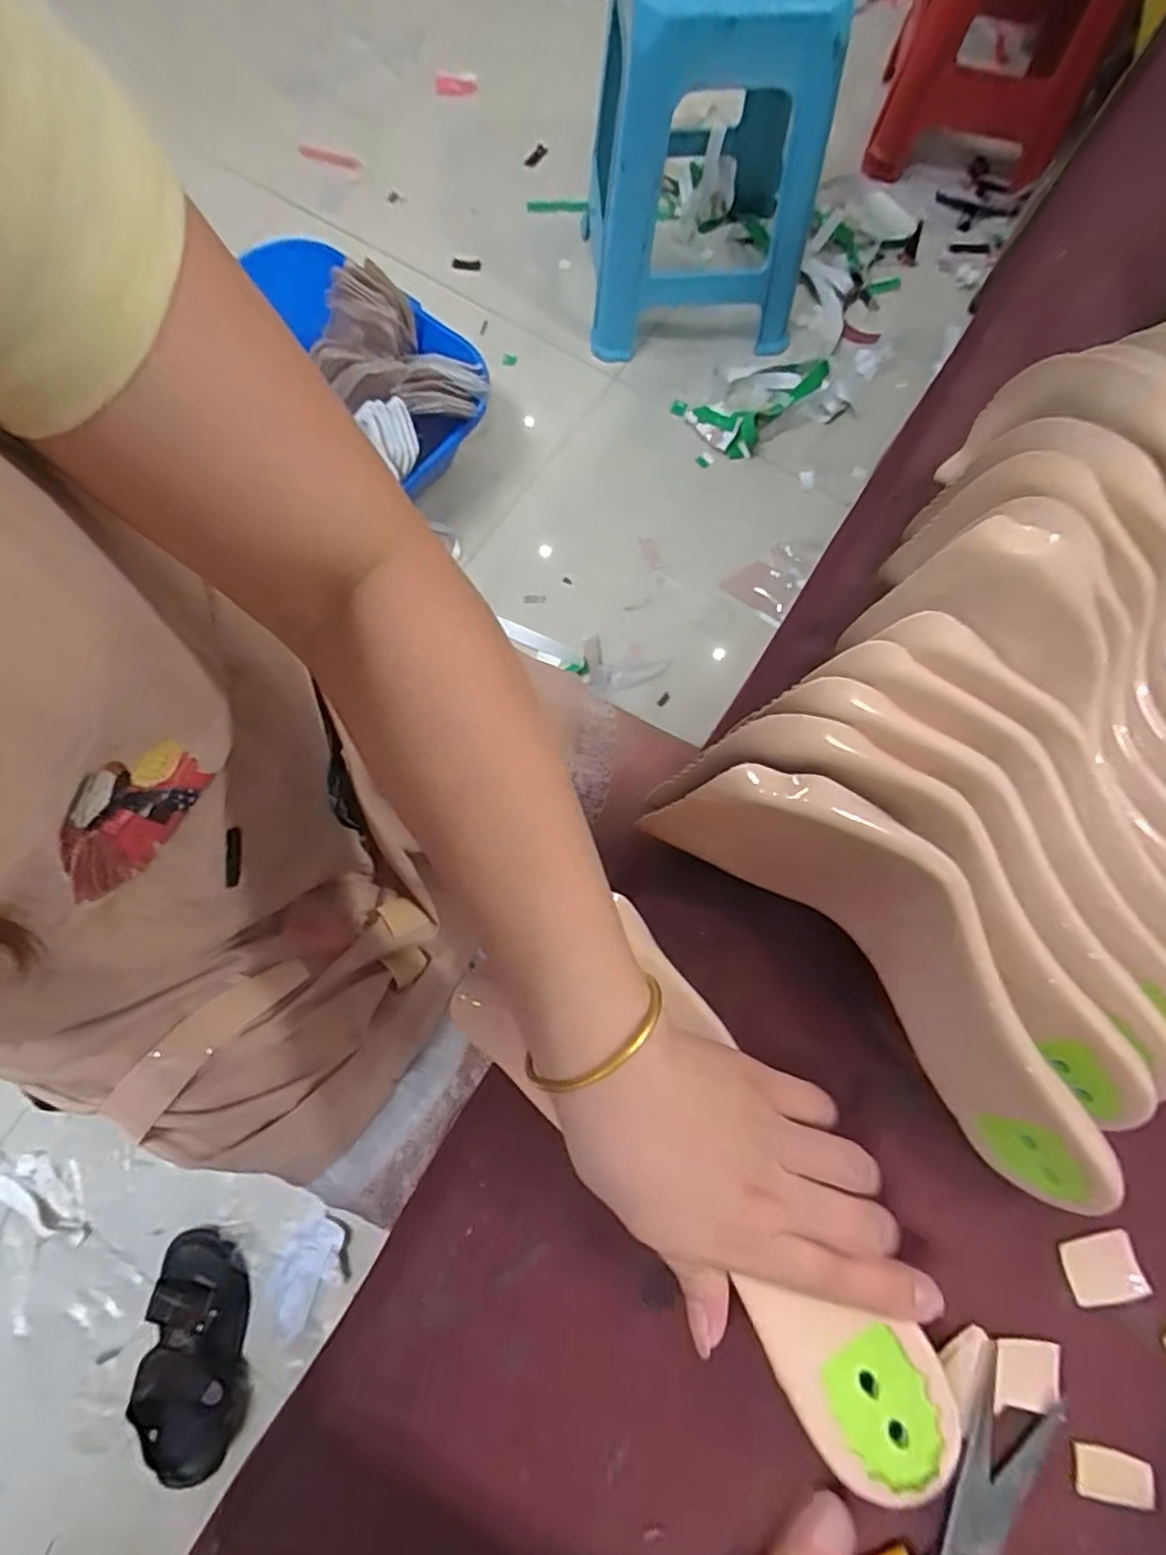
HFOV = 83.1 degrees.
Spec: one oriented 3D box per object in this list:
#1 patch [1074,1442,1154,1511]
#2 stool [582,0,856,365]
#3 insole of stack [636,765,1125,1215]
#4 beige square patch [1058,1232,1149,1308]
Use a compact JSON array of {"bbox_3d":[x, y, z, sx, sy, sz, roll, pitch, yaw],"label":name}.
[{"bbox_3d":[0.217,0.286,0.267,0.029,0.004,0.017,12,74,5],"label":"patch"},{"bbox_3d":[0.206,-1.069,1.083,0.389,0.538,0.399,0,76,-1],"label":"stool"},{"bbox_3d":[0.132,0.075,0.281,0.235,0.091,0.062,42,79,12],"label":"insole of stack"},{"bbox_3d":[0.226,0.214,0.286,0.031,0.005,0.026,-11,74,-2],"label":"beige square patch"}]

